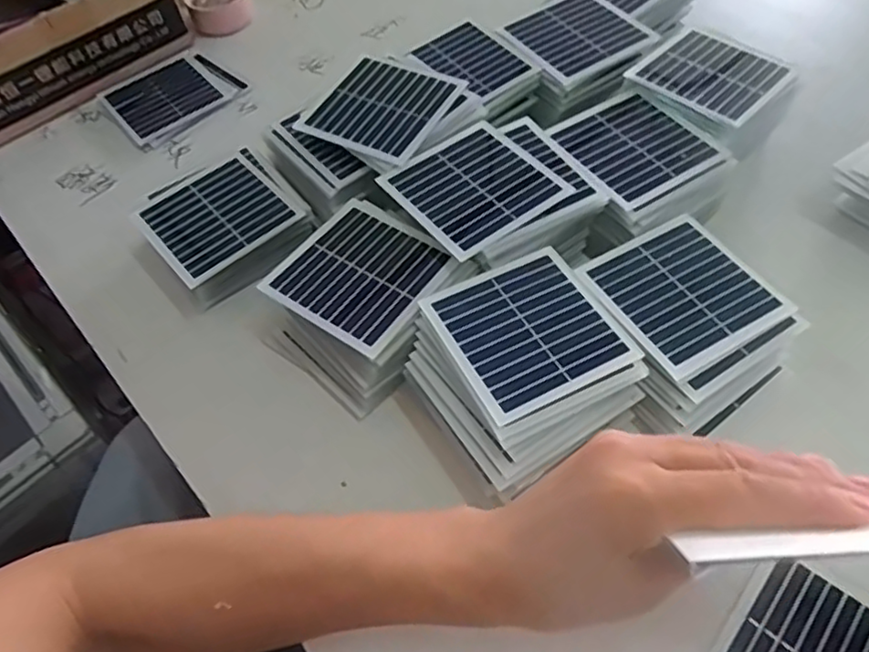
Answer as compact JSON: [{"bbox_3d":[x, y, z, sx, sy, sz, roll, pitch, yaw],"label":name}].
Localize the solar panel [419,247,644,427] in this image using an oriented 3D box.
[{"bbox_3d":[0.051,0.001,0.360,0.088,0.005,0.090,-24,56,-15],"label":"solar panel"}]

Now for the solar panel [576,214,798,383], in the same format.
[{"bbox_3d":[0.143,-0.021,0.377,0.091,0.006,0.089,-27,57,-16],"label":"solar panel"}]

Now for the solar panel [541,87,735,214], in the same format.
[{"bbox_3d":[0.133,-0.121,0.441,0.092,0.009,0.091,-26,55,-18],"label":"solar panel"}]

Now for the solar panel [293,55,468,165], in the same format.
[{"bbox_3d":[-0.036,-0.153,0.456,0.089,0.006,0.088,28,66,22],"label":"solar panel"}]

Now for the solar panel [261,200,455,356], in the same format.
[{"bbox_3d":[-0.043,-0.033,0.393,0.089,0.006,0.089,30,63,23],"label":"solar panel"}]

